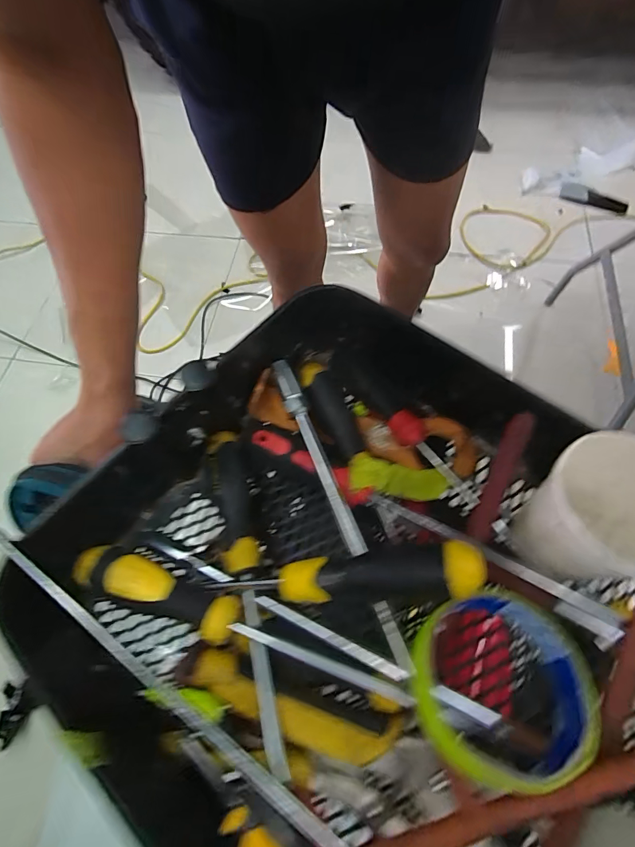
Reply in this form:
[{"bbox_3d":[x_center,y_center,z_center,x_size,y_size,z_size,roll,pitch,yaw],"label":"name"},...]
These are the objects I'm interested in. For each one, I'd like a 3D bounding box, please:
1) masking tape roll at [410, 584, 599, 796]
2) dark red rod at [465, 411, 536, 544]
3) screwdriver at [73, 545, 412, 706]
[{"bbox_3d":[0.093,0.134,0.206,0.083,0.045,0.089,-1,65,2],"label":"masking tape roll"},{"bbox_3d":[0.115,0.033,0.246,0.013,0.009,0.084,22,88,12],"label":"dark red rod"},{"bbox_3d":[-0.052,0.122,0.241,0.216,0.025,0.026,18,68,11],"label":"screwdriver"}]

